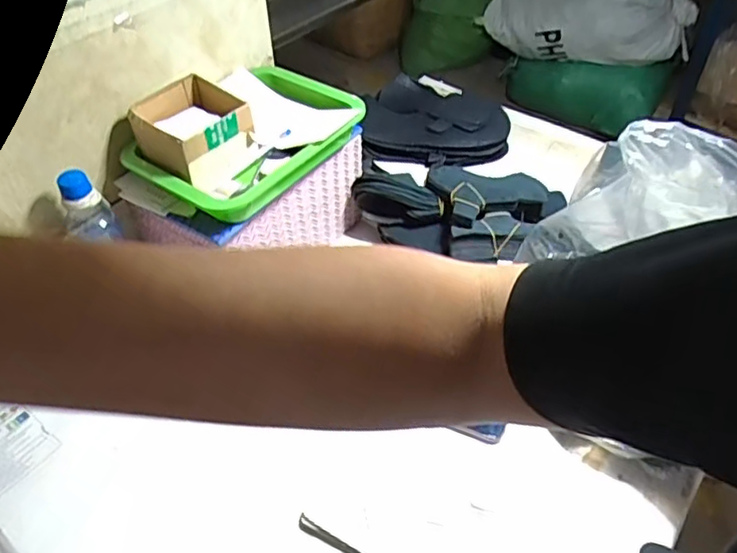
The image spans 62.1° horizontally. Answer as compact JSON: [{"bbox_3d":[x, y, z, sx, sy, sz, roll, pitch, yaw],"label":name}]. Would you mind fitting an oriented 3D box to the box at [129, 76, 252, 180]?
[{"bbox_3d":[-0.203,-0.175,0.706,0.106,0.055,0.109,33,56,26],"label":"box"}]

